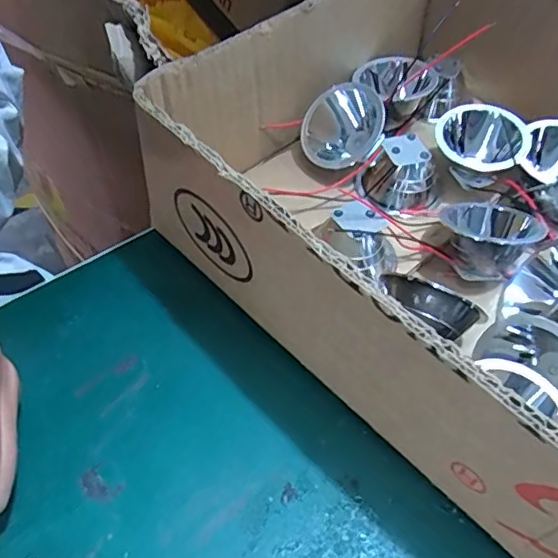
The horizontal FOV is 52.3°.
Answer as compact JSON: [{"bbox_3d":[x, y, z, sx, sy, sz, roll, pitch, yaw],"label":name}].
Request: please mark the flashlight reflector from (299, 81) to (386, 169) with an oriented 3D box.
[{"bbox_3d":[0.032,-0.075,0.287,0.034,0.041,0.031,38,60,24],"label":"flashlight reflector"}]

